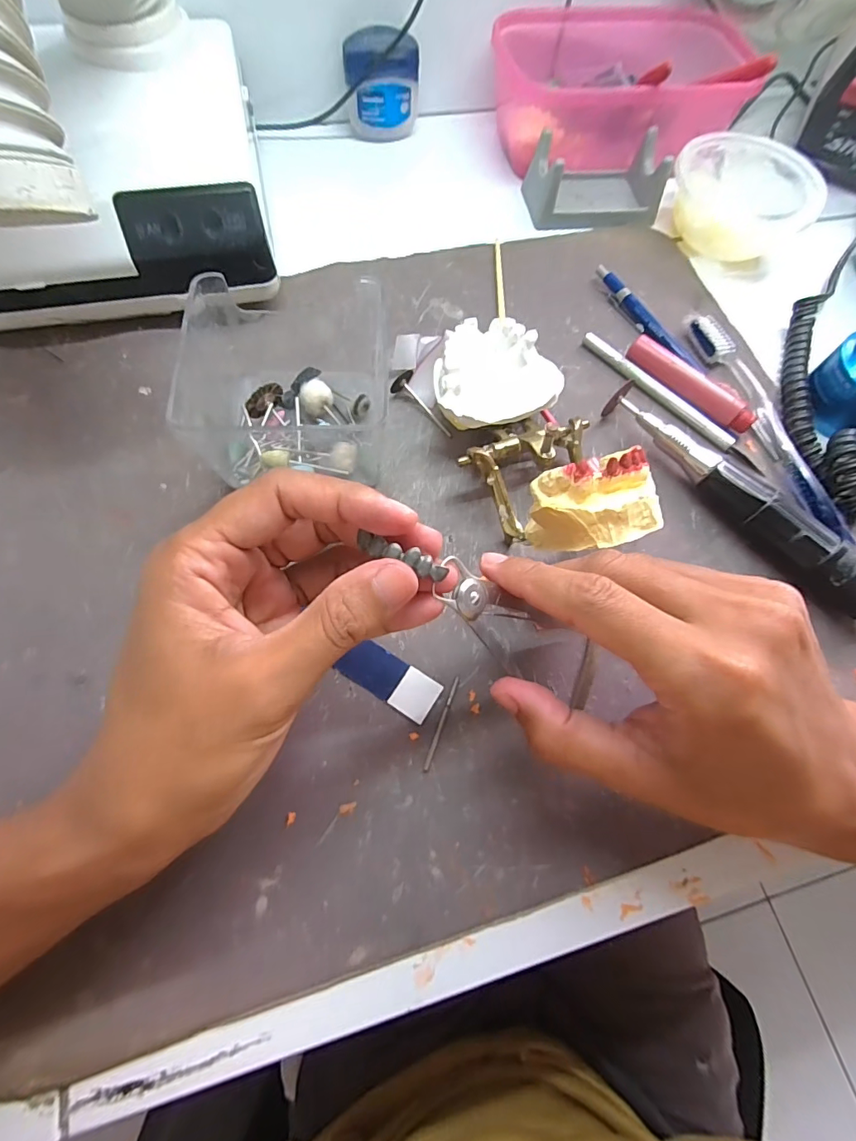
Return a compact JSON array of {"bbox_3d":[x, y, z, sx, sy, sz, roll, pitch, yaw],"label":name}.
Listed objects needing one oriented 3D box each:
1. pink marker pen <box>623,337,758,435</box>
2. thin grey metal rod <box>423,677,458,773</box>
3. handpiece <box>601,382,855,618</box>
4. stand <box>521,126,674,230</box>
[{"bbox_3d":[0.164,-0.117,0.295,0.087,0.015,0.015,42,72,12],"label":"pink marker pen"},{"bbox_3d":[0.007,0.071,0.221,0.004,0.004,0.045,20,69,6],"label":"thin grey metal rod"},{"bbox_3d":[0.178,-0.036,0.258,0.024,0.028,0.194,-37,75,-16],"label":"handpiece"},{"bbox_3d":[0.126,-0.299,0.358,0.098,0.034,0.062,-11,70,-8],"label":"stand"}]

